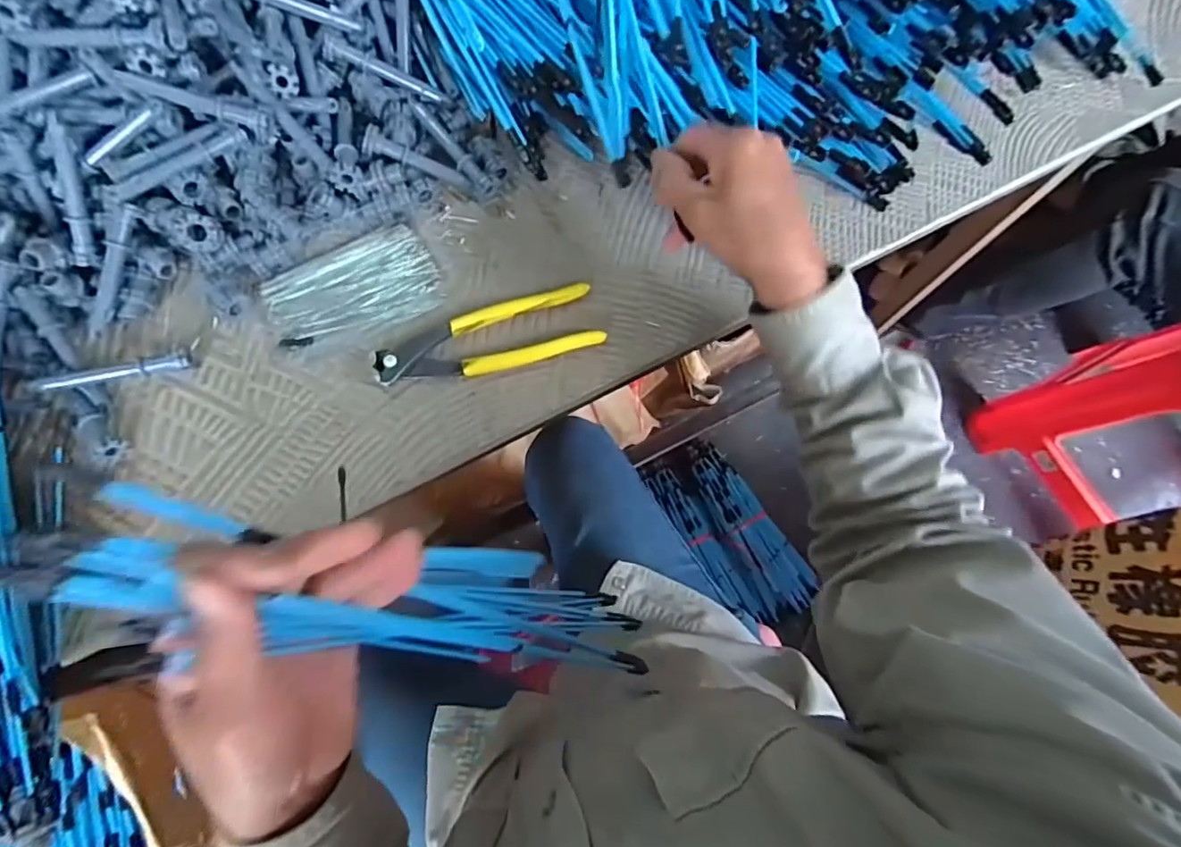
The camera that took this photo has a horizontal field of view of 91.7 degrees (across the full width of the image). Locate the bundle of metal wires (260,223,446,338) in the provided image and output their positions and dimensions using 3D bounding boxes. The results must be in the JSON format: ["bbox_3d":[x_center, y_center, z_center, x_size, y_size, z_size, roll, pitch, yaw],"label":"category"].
[{"bbox_3d":[-0.180,-0.105,0.437,0.123,0.008,0.072,-22,77,-7],"label":"bundle of metal wires"}]

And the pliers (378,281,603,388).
[{"bbox_3d":[-0.075,-0.063,0.424,0.162,0.014,0.049,-15,76,-6],"label":"pliers"}]

